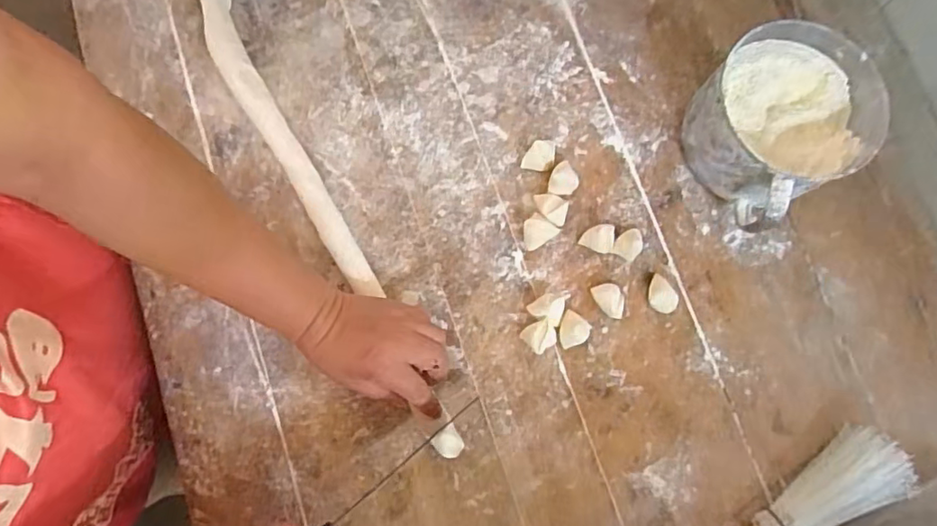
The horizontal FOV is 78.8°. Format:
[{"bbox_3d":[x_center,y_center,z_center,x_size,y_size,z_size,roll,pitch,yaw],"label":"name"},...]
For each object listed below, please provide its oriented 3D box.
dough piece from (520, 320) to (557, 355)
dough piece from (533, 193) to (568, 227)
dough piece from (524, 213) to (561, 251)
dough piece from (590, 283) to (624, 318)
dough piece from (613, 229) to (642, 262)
[{"bbox_3d":[0.064,0.066,0.511,0.027,0.021,0.026,0,79,-1],"label":"dough piece"},{"bbox_3d":[0.076,-0.050,0.533,0.032,0.016,0.028,16,79,1],"label":"dough piece"},{"bbox_3d":[0.063,-0.029,0.532,0.032,0.021,0.027,-38,82,-8],"label":"dough piece"},{"bbox_3d":[0.129,0.034,0.520,0.023,0.019,0.034,-27,81,-6],"label":"dough piece"},{"bbox_3d":[0.149,-0.018,0.528,0.022,0.025,0.027,29,80,4],"label":"dough piece"}]

